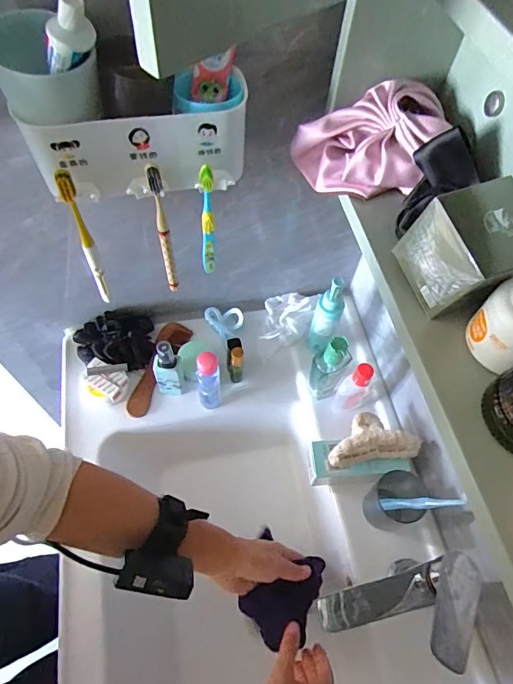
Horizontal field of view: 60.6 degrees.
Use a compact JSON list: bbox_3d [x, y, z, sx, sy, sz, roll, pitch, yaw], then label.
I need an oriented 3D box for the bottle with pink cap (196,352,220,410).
[{"bbox_3d":[-0.069,0.057,0.627,0.030,0.120,0.032,-9,60,-9],"label":"bottle with pink cap"}]

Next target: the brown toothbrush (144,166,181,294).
[{"bbox_3d":[-0.099,-0.113,0.467,0.011,0.177,0.019,-18,62,-13],"label":"brown toothbrush"}]

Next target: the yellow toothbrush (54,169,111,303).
[{"bbox_3d":[-0.173,-0.100,0.452,0.014,0.177,0.009,-14,61,-12],"label":"yellow toothbrush"}]

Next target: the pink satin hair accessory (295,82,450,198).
[{"bbox_3d":[0.100,-0.186,0.418,0.124,0.083,0.077,7,59,1],"label":"pink satin hair accessory"}]

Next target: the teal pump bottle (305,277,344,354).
[{"bbox_3d":[0.103,-0.040,0.648,0.036,0.154,0.035,8,59,2],"label":"teal pump bottle"}]

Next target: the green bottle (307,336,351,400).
[{"bbox_3d":[0.100,0.043,0.621,0.046,0.156,0.028,18,60,7],"label":"green bottle"}]

